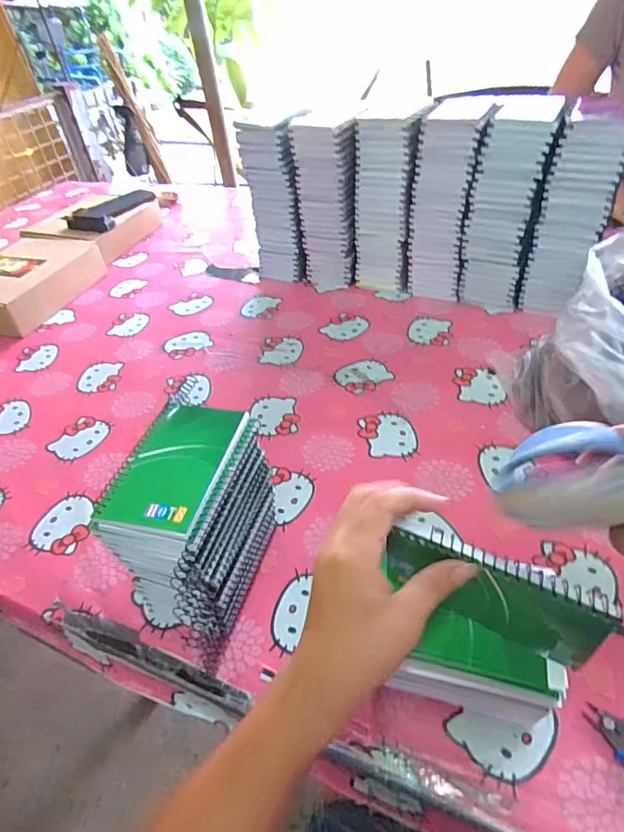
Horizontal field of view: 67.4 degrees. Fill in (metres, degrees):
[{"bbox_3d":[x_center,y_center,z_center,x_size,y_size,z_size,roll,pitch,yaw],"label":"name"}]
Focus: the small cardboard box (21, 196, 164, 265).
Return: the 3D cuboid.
[{"bbox_3d":[-0.513,-0.462,1.143,0.196,0.089,0.289,11,46,17],"label":"small cardboard box"}]

